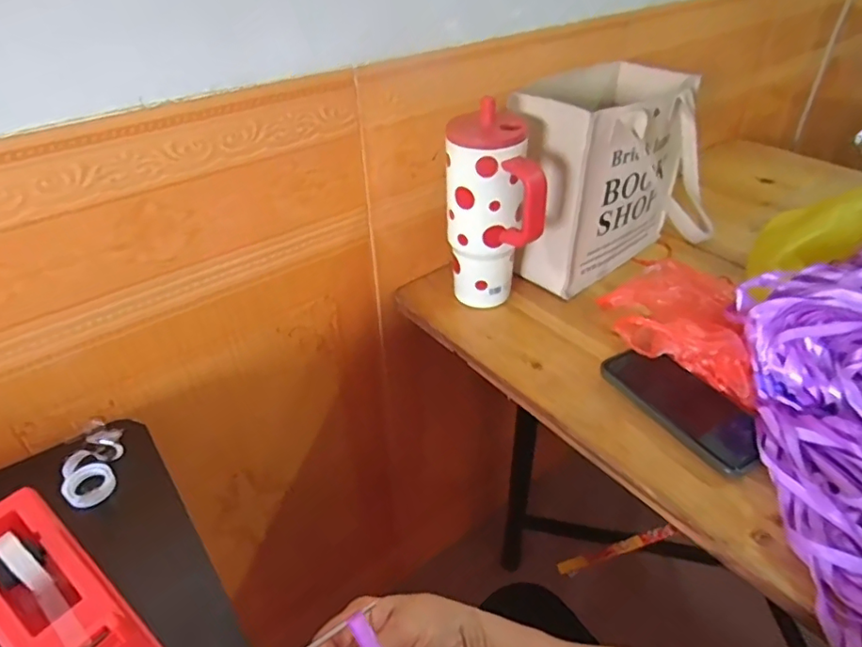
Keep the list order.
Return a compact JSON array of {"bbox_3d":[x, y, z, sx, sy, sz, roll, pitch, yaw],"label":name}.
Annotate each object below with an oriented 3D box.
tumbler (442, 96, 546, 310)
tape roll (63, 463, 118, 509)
[{"bbox_3d":[0.067,-0.101,0.616,0.079,0.224,0.102,-17,40,-19],"label":"tumbler"},{"bbox_3d":[-0.281,0.133,0.463,0.036,0.014,0.032,-31,47,-32],"label":"tape roll"}]

